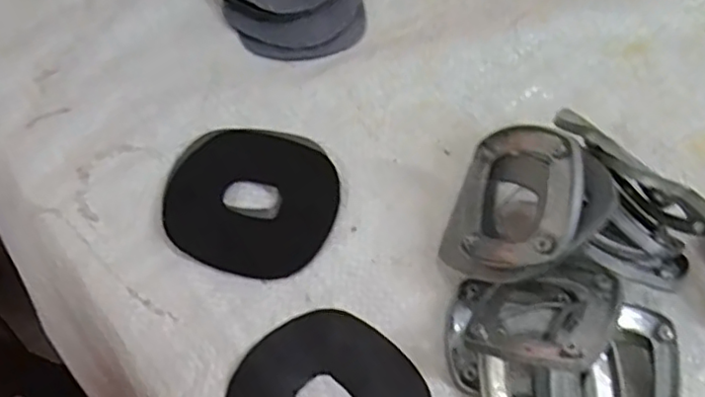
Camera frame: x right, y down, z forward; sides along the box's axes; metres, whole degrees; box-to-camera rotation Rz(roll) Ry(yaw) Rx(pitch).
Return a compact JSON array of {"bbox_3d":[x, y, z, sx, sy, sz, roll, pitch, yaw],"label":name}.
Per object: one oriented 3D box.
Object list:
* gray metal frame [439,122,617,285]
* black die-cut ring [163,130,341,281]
[{"bbox_3d":[0.073,0.005,0.282,0.072,0.019,0.072,38,104,48],"label":"gray metal frame"},{"bbox_3d":[-0.049,-0.001,0.318,0.081,0.005,0.079,19,61,10],"label":"black die-cut ring"}]

